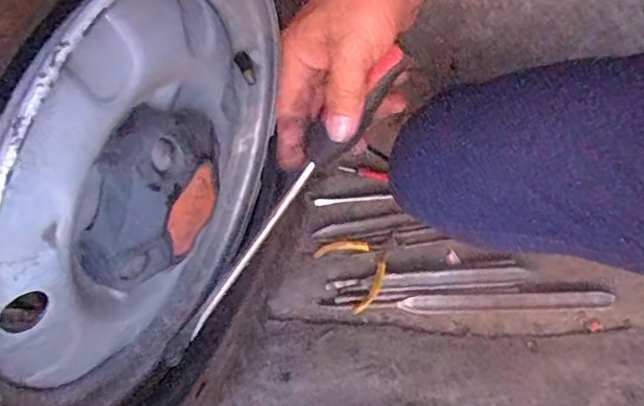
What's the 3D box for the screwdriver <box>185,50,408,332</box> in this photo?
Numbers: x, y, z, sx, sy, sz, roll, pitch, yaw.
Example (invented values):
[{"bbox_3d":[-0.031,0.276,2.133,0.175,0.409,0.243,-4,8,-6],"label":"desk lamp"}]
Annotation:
[{"bbox_3d":[-0.029,-0.001,0.400,0.023,0.022,0.257,45,111,16],"label":"screwdriver"}]

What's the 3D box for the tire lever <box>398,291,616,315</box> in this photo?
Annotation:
[{"bbox_3d":[0.201,0.109,0.629,0.227,0.004,0.018,-2,69,0],"label":"tire lever"}]

